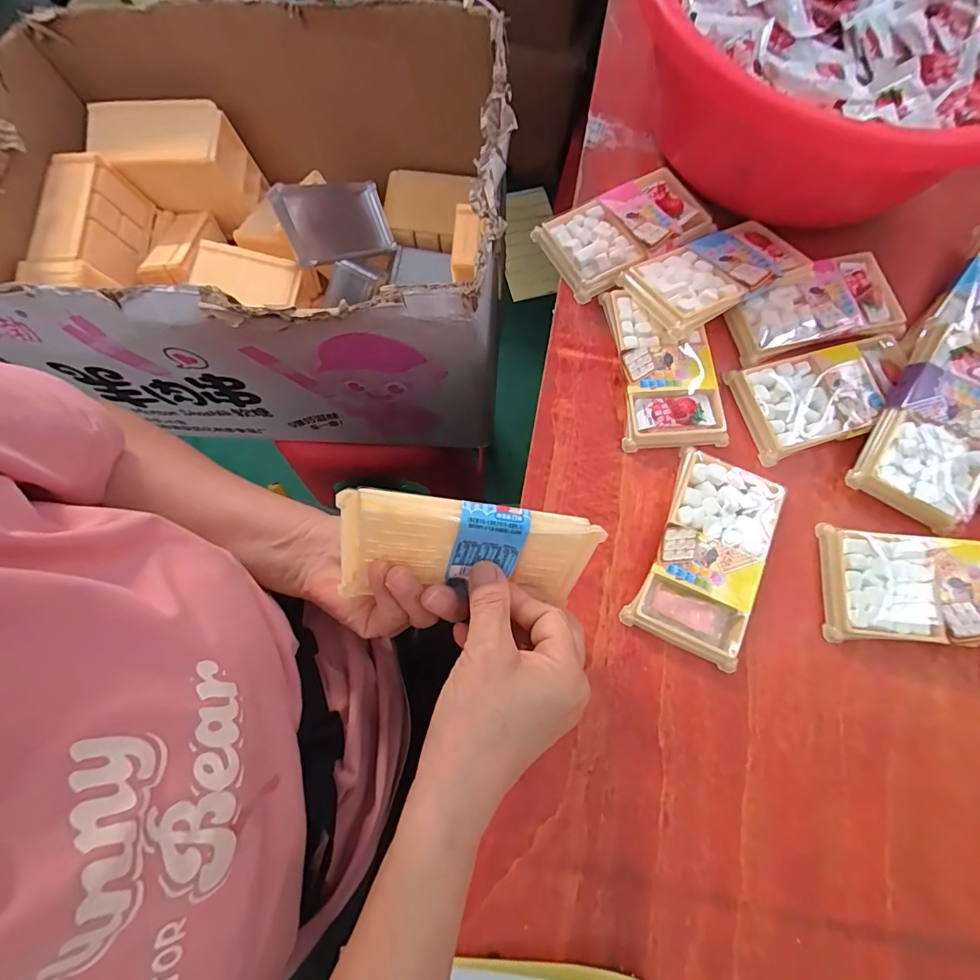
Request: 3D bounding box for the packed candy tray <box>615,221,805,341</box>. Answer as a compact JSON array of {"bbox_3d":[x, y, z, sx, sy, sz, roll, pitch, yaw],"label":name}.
[{"bbox_3d":[0.179,-0.172,0.363,0.134,0.033,0.073,-28,77,-7],"label":"packed candy tray"}]

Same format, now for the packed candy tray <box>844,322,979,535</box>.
[{"bbox_3d":[0.320,-0.045,0.324,0.076,0.015,0.134,31,92,11],"label":"packed candy tray"}]

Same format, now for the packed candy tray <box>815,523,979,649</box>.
[{"bbox_3d":[0.305,0.068,0.309,0.145,0.025,0.073,6,75,2],"label":"packed candy tray"}]

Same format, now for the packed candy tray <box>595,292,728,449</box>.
[{"bbox_3d":[0.134,-0.096,0.357,0.074,0.015,0.129,-4,75,-1],"label":"packed candy tray"}]

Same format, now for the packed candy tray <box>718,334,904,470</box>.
[{"bbox_3d":[0.257,-0.073,0.349,0.128,0.013,0.072,-15,76,-4],"label":"packed candy tray"}]

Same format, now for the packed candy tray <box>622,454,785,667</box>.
[{"bbox_3d":[0.151,0.043,0.319,0.072,0.017,0.133,24,77,7],"label":"packed candy tray"}]

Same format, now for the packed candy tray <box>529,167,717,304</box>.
[{"bbox_3d":[0.113,-0.219,0.389,0.133,0.020,0.079,-28,77,-7],"label":"packed candy tray"}]

